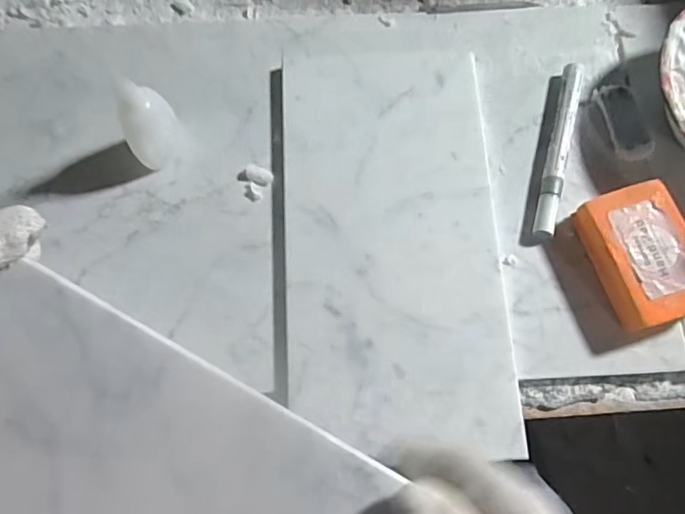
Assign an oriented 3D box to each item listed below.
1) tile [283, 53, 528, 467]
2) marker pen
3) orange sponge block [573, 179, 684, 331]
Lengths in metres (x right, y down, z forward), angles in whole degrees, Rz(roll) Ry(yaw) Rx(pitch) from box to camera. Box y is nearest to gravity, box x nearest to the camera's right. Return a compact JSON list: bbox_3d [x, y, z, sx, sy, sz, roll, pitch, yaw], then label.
[{"bbox_3d":[0.036,-0.019,0.380,0.150,0.016,0.295,-2,71,-1],"label":"tile"},{"bbox_3d":[0.163,-0.082,0.395,0.014,0.018,0.142,15,71,5],"label":"marker pen"},{"bbox_3d":[0.207,0.000,0.364,0.061,0.033,0.092,-16,72,-6],"label":"orange sponge block"}]

